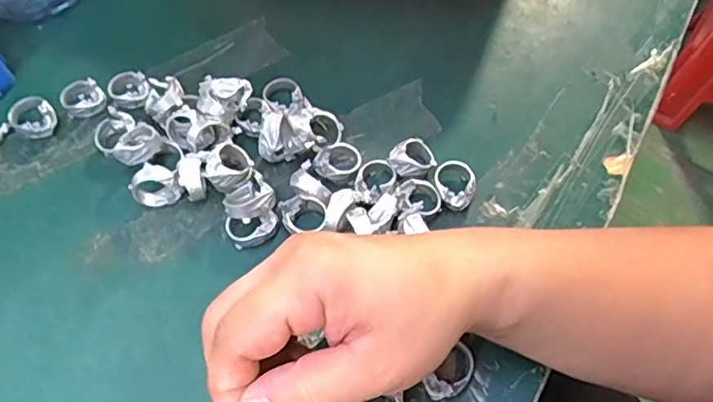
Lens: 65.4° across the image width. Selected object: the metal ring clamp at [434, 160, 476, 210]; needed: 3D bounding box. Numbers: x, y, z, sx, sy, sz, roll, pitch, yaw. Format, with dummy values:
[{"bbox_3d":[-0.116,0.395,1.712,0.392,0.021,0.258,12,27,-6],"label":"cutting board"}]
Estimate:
[{"bbox_3d":[0.057,-0.009,0.326,0.025,0.013,0.027,17,64,11],"label":"metal ring clamp"}]

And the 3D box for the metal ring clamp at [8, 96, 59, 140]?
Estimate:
[{"bbox_3d":[-0.210,-0.053,0.363,0.028,0.015,0.026,-1,62,2],"label":"metal ring clamp"}]

